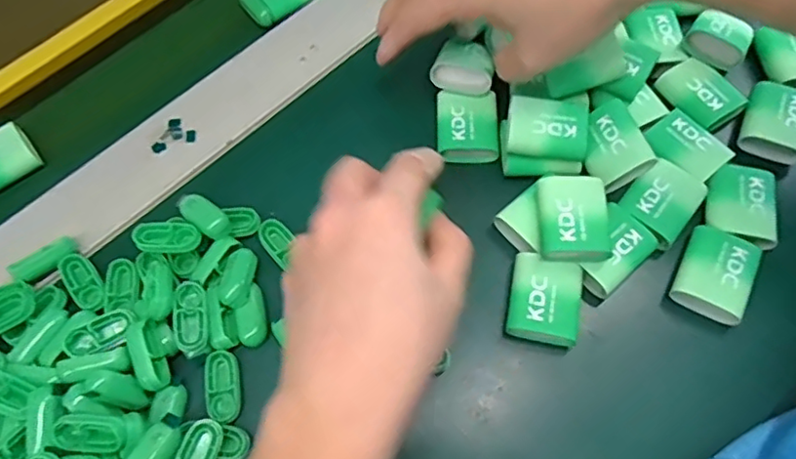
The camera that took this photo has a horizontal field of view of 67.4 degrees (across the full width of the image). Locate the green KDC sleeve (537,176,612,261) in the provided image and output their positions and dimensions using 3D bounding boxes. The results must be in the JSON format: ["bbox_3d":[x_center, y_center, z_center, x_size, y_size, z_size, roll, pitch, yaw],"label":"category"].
[{"bbox_3d":[0.089,-0.004,0.306,0.034,0.017,0.045,2,65,3],"label":"green KDC sleeve"}]

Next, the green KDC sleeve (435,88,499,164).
[{"bbox_3d":[0.040,-0.059,0.347,0.034,0.020,0.038,0,64,2],"label":"green KDC sleeve"}]

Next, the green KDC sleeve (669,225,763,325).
[{"bbox_3d":[0.164,0.025,0.310,0.035,0.021,0.044,25,68,14],"label":"green KDC sleeve"}]

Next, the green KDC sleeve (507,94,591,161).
[{"bbox_3d":[0.082,-0.055,0.329,0.042,0.017,0.037,9,60,3],"label":"green KDC sleeve"}]

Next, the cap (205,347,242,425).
[{"bbox_3d":[-0.085,0.076,0.291,0.016,0.009,0.034,-9,60,-7],"label":"cap"}]

